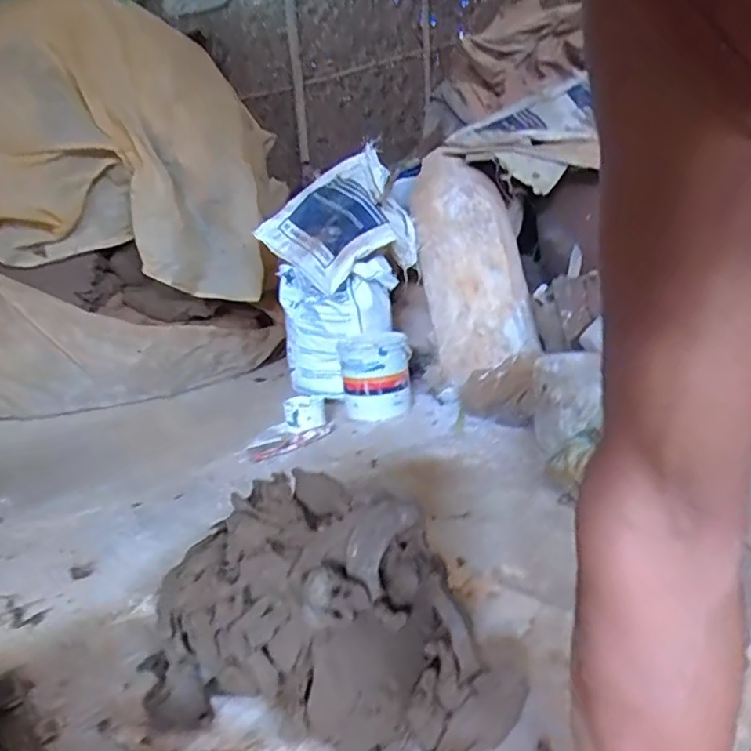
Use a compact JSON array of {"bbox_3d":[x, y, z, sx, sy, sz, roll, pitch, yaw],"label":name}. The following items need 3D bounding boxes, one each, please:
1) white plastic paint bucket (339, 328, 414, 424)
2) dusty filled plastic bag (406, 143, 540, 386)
[{"bbox_3d":[-0.002,-0.005,1.619,0.181,0.202,0.204,-6,16,-2],"label":"white plastic paint bucket"},{"bbox_3d":[0.264,-0.318,1.764,0.274,0.653,0.118,-8,-16,-8],"label":"dusty filled plastic bag"}]

